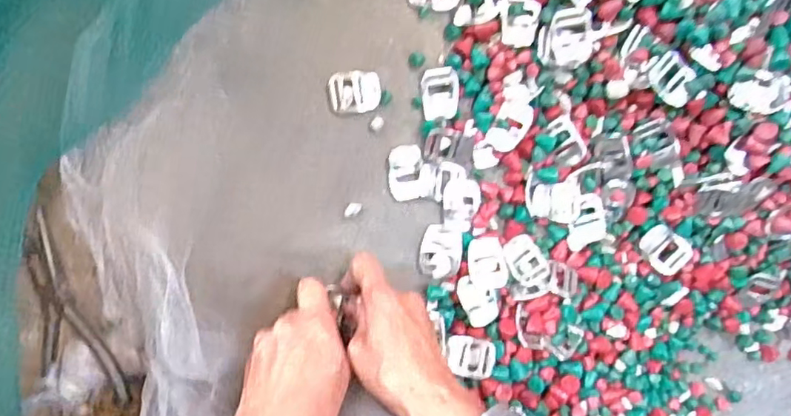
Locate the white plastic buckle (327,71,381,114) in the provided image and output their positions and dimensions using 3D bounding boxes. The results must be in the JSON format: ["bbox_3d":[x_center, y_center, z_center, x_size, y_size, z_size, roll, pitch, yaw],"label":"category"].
[{"bbox_3d":[-0.032,-0.093,0.459,0.041,0.005,0.032,-2,93,-9],"label":"white plastic buckle"}]

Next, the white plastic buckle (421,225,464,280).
[{"bbox_3d":[0.037,0.034,0.453,0.031,0.007,0.040,4,92,-9],"label":"white plastic buckle"}]

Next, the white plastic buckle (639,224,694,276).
[{"bbox_3d":[0.226,0.034,0.478,0.031,0.008,0.041,-35,88,9],"label":"white plastic buckle"}]

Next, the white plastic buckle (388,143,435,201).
[{"bbox_3d":[0.013,-0.028,0.452,0.035,0.004,0.043,-4,93,-9],"label":"white plastic buckle"}]

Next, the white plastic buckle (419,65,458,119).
[{"bbox_3d":[0.036,-0.091,0.457,0.030,0.004,0.041,-4,90,17],"label":"white plastic buckle"}]

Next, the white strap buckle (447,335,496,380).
[{"bbox_3d":[0.060,0.117,0.449,0.035,0.006,0.031,9,91,-9],"label":"white strap buckle"}]

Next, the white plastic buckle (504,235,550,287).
[{"bbox_3d":[0.106,0.042,0.461,0.030,0.006,0.038,-33,97,-6],"label":"white plastic buckle"}]

